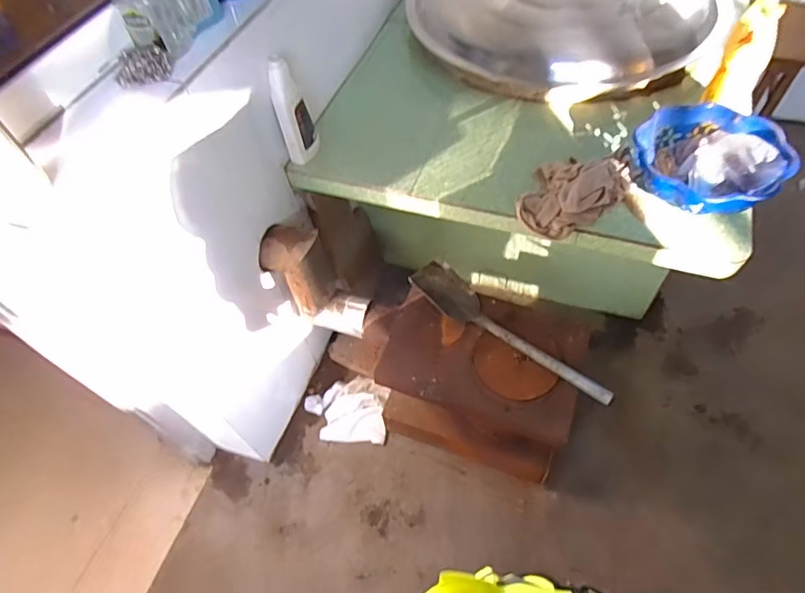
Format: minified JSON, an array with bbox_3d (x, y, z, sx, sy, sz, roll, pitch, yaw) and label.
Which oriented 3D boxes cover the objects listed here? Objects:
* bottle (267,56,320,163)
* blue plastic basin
[{"bbox_3d":[-0.212,-0.355,0.978,0.070,0.207,0.045,-14,55,-4],"label":"bottle"},{"bbox_3d":[0.543,-0.238,0.917,0.231,0.107,0.228,-3,55,4],"label":"blue plastic basin"}]

